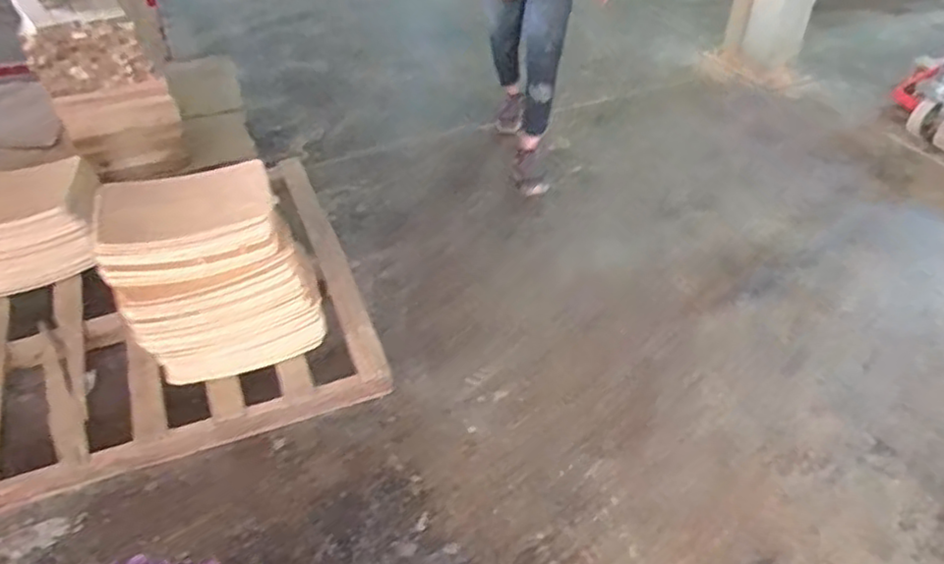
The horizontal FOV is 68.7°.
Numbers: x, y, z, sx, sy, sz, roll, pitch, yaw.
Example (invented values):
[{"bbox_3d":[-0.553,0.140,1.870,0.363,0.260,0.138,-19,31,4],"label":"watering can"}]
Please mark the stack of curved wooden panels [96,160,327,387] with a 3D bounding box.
[{"bbox_3d":[-0.631,-0.025,1.679,0.438,0.389,0.327,-19,44,-23],"label":"stack of curved wooden panels"}]

